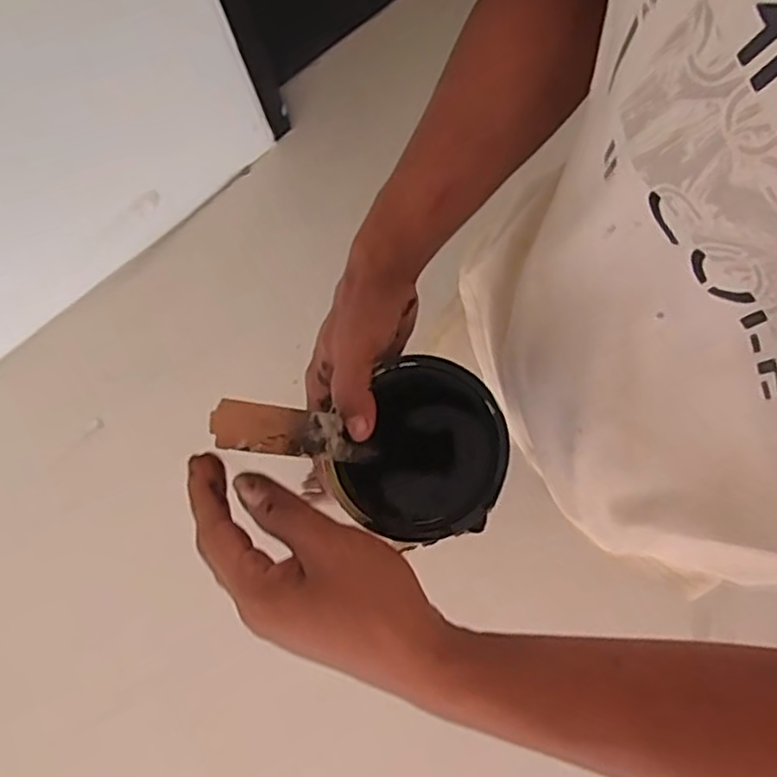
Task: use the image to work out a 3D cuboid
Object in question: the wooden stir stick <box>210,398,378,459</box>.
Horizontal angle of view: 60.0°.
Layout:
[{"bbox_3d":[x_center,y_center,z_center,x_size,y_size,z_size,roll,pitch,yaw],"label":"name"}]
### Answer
[{"bbox_3d":[-0.050,0.025,0.379,0.106,0.005,0.027,14,73,-41],"label":"wooden stir stick"}]

